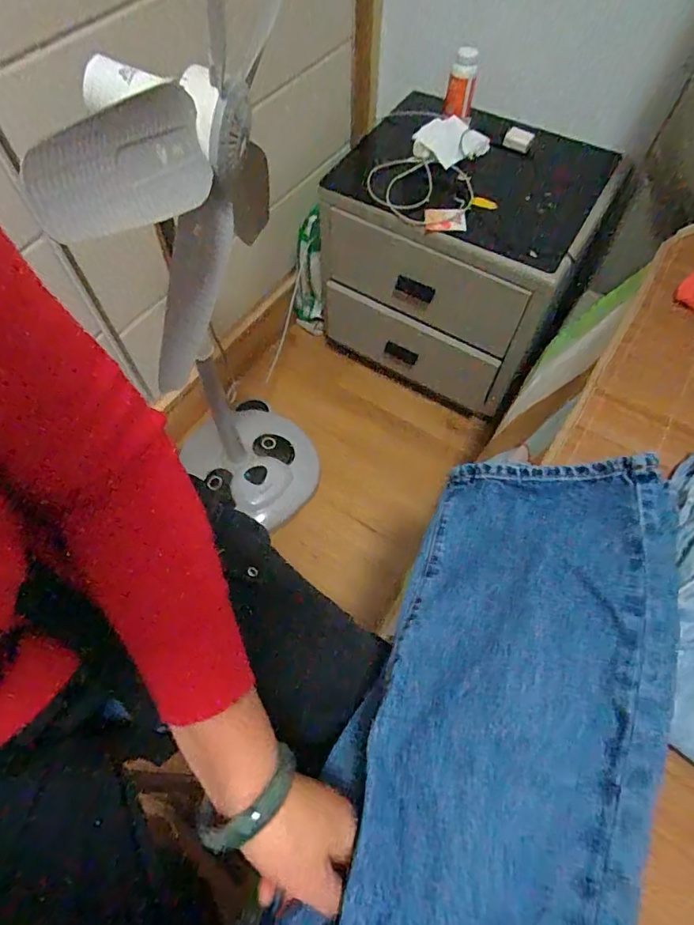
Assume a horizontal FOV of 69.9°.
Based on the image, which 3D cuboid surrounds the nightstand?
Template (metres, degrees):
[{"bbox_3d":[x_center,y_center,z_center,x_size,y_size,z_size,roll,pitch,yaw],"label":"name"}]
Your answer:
[{"bbox_3d":[0.233,-0.443,1.086,0.488,0.409,0.404,28,64,14],"label":"nightstand"}]

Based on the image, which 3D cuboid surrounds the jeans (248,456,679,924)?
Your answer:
[{"bbox_3d":[0.043,0.342,0.284,0.230,0.080,0.835,20,63,16],"label":"jeans"}]

